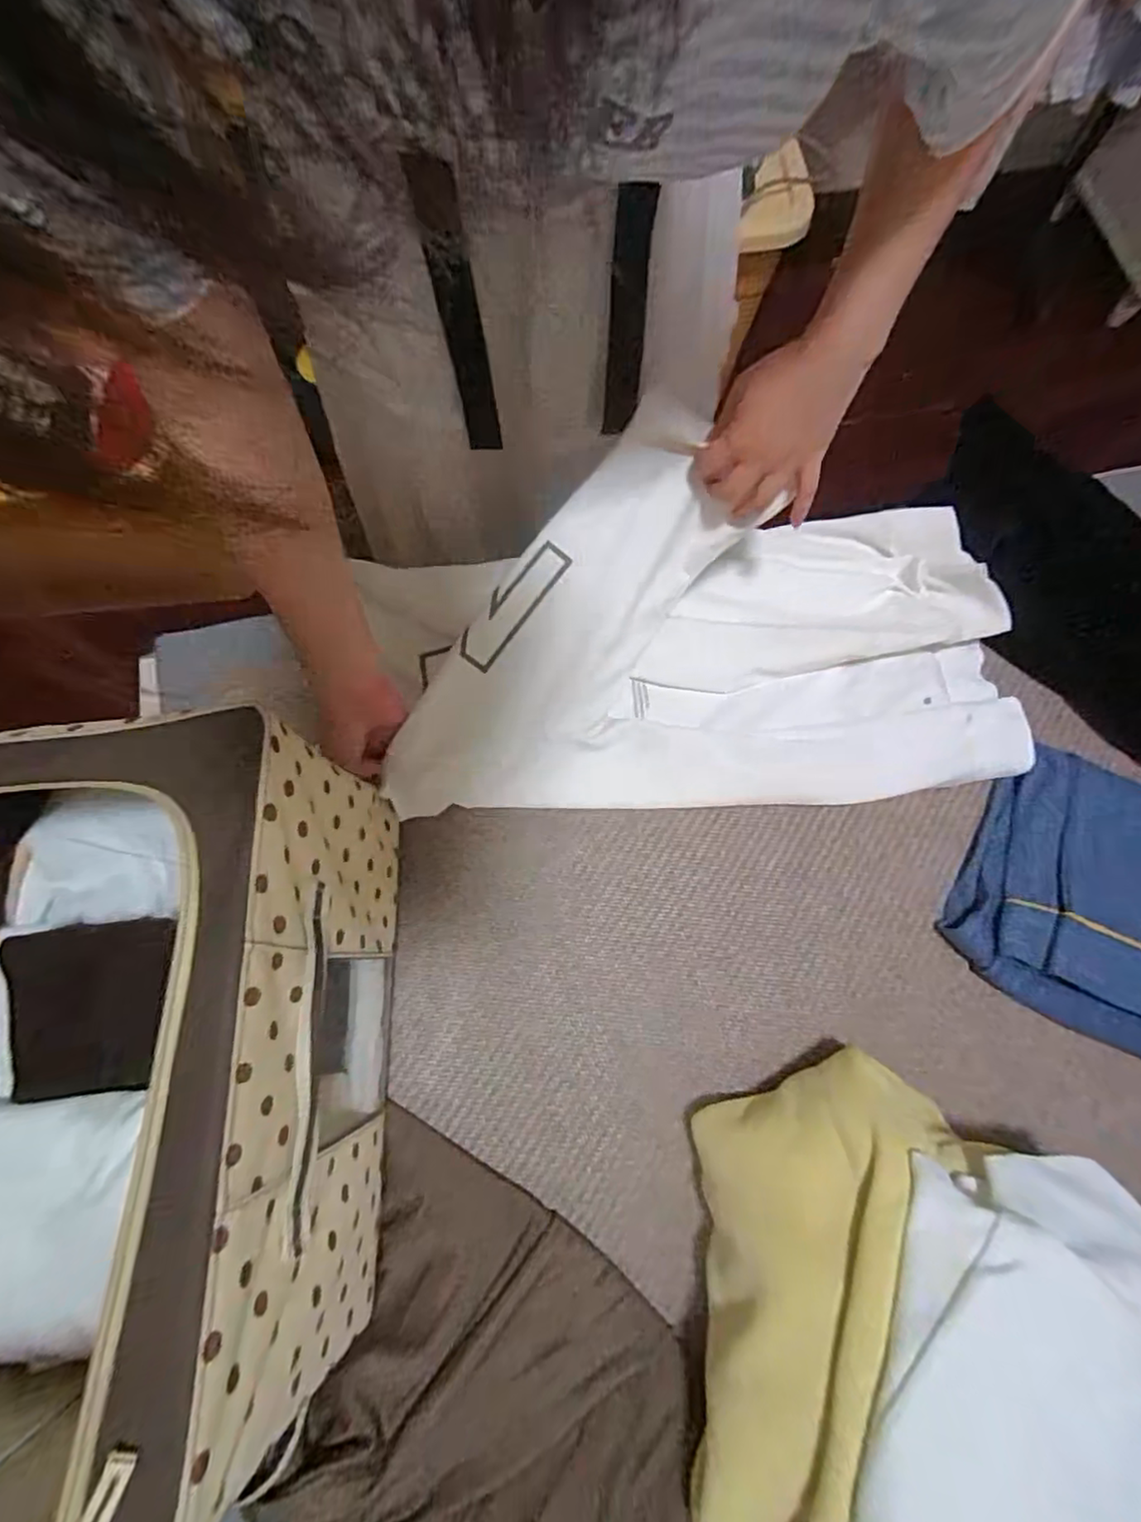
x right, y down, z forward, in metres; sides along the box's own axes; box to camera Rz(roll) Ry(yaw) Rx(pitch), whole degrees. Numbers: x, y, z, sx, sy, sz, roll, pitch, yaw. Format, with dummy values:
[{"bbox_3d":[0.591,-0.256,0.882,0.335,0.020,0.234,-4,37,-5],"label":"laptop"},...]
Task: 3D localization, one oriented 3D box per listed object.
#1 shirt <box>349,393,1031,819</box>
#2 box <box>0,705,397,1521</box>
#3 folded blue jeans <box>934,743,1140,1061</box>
[{"bbox_3d":[0.132,-0.115,0.568,0.562,0.142,0.278,-3,75,-2],"label":"shirt"},{"bbox_3d":[-0.393,0.208,0.396,0.513,0.259,0.429,-1,74,-3],"label":"box"},{"bbox_3d":[0.489,0.129,0.553,0.268,0.039,0.232,27,76,9],"label":"folded blue jeans"}]

